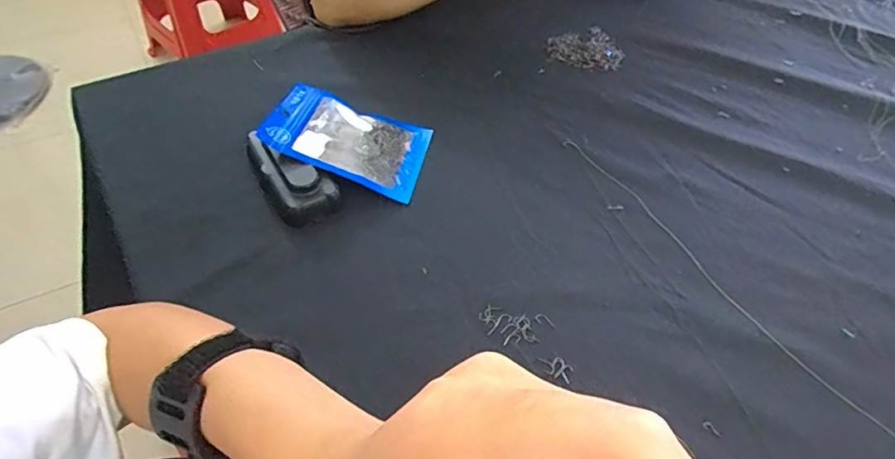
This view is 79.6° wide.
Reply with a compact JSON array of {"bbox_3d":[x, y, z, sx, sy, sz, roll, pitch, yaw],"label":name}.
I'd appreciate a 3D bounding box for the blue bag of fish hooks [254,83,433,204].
[{"bbox_3d":[-0.084,-0.078,0.464,0.131,0.013,0.094,20,48,-6],"label":"blue bag of fish hooks"}]

